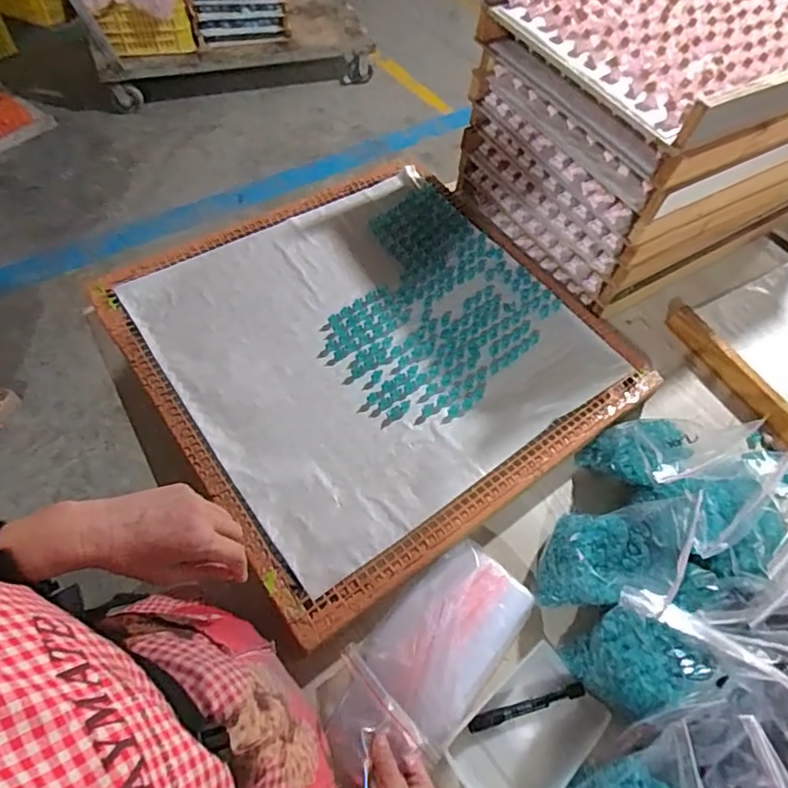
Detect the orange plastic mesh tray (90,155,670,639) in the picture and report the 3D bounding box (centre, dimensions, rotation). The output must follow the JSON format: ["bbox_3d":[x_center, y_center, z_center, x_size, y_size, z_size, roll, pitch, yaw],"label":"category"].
[{"bbox_3d":[-0.034,-0.077,0.782,0.600,0.035,0.600,-31,66,-21],"label":"orange plastic mesh tray"}]

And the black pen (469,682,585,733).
[{"bbox_3d":[0.148,0.349,0.595,0.135,0.012,0.017,-10,60,-11],"label":"black pen"}]

